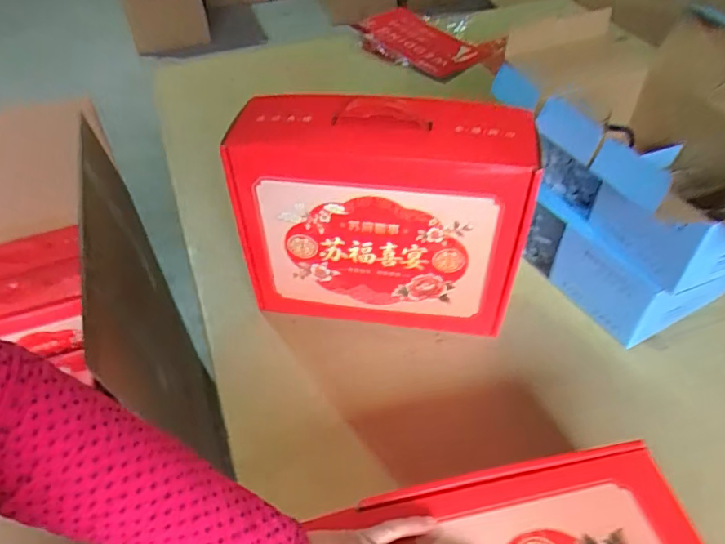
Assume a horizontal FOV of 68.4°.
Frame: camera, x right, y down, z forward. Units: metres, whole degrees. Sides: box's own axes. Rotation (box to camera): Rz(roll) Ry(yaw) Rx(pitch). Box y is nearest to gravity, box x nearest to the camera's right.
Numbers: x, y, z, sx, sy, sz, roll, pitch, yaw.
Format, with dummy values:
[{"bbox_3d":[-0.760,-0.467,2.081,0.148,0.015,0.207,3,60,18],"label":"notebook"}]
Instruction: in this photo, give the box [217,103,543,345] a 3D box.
[{"bbox_3d":[0.021,-0.062,0.675,0.340,0.288,0.107,4,46,7],"label":"box"}]

